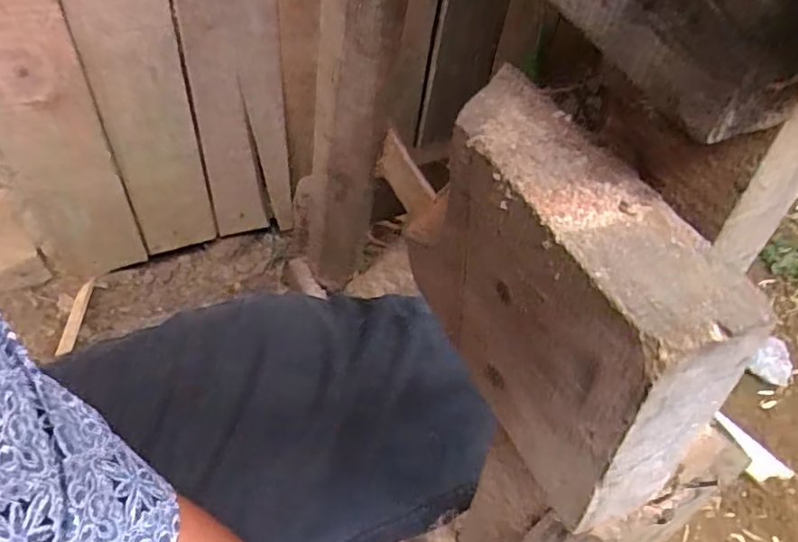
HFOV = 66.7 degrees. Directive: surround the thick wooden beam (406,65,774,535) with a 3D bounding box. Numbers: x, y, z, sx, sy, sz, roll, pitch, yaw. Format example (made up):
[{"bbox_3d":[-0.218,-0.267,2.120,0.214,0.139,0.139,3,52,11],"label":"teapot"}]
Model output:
[{"bbox_3d":[0.054,0.009,0.230,0.038,0.113,0.143,-20,55,-18],"label":"thick wooden beam"}]

